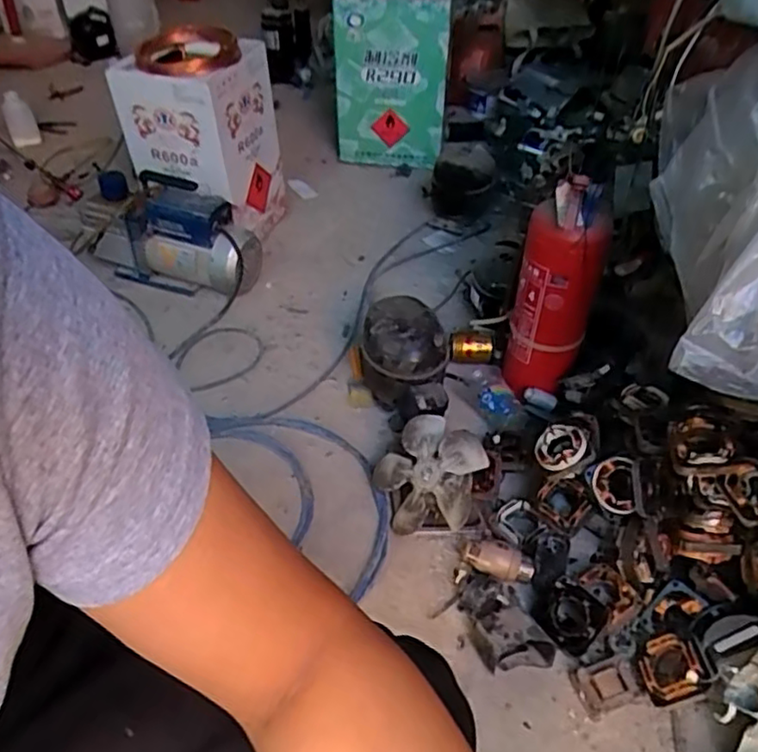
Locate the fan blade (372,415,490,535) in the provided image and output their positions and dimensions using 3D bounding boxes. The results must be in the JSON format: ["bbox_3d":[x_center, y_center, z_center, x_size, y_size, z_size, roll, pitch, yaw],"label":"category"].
[{"bbox_3d":[0.078,0.158,1.010,0.172,0.031,0.177,36,95,36],"label":"fan blade"}]

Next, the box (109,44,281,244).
[{"bbox_3d":[-0.390,-0.521,1.462,0.254,0.374,0.256,13,43,11],"label":"box"}]

